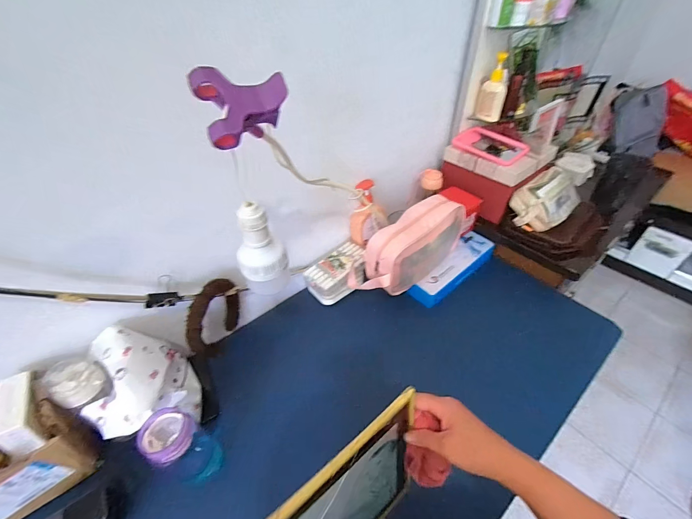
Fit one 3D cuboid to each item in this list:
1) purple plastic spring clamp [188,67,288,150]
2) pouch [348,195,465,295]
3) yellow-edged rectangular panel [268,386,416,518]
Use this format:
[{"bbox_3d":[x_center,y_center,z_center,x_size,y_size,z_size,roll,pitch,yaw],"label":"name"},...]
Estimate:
[{"bbox_3d":[-0.105,-0.154,0.314,0.086,0.061,0.052,-14,43,-12],"label":"purple plastic spring clamp"},{"bbox_3d":[0.158,-0.031,0.731,0.303,0.152,0.104,-23,46,-20],"label":"pouch"},{"bbox_3d":[0.010,0.300,0.382,0.204,0.270,0.011,-30,41,-29],"label":"yellow-edged rectangular panel"}]

